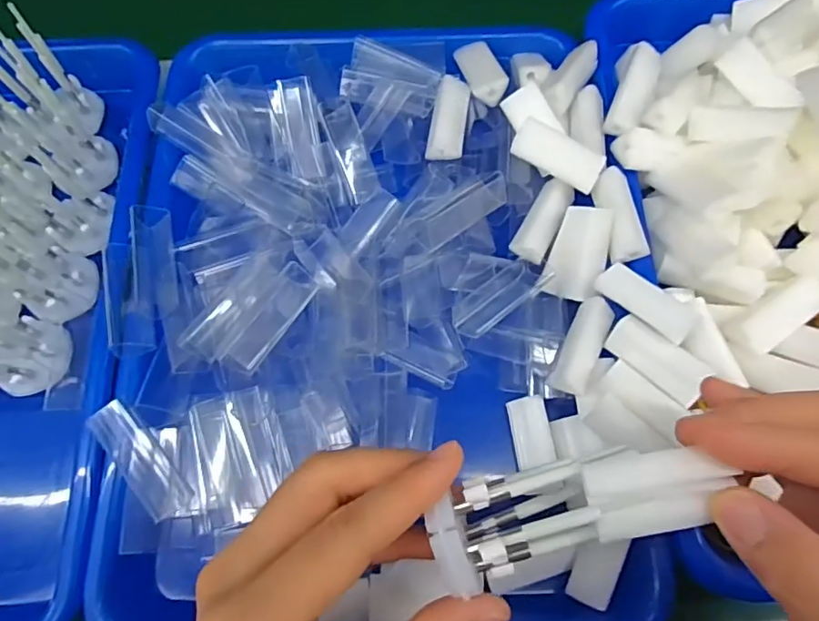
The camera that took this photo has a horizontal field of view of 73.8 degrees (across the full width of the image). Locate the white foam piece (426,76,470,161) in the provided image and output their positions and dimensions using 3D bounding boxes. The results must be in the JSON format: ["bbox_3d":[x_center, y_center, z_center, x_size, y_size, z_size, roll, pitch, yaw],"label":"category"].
[{"bbox_3d":[0.022,-0.106,0.302,0.019,0.012,0.046,10,71,5],"label":"white foam piece"}]

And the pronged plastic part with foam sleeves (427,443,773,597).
[{"bbox_3d":[0.055,0.064,0.179,0.094,0.029,0.029,-15,71,3],"label":"pronged plastic part with foam sleeves"}]

